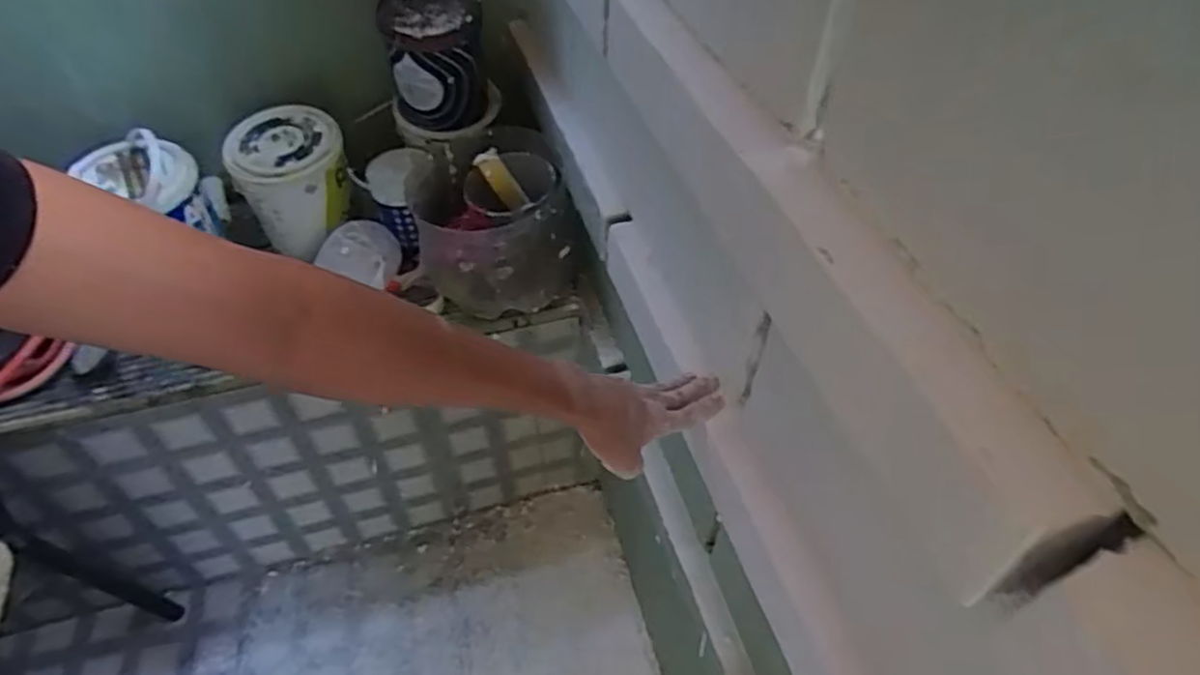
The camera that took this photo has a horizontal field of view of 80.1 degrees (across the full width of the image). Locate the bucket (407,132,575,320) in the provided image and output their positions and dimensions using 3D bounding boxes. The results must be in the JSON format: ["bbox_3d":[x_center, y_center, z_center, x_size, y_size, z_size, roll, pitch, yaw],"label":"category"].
[{"bbox_3d":[-0.163,-0.167,1.125,0.230,0.214,0.231,0,46,1],"label":"bucket"}]

